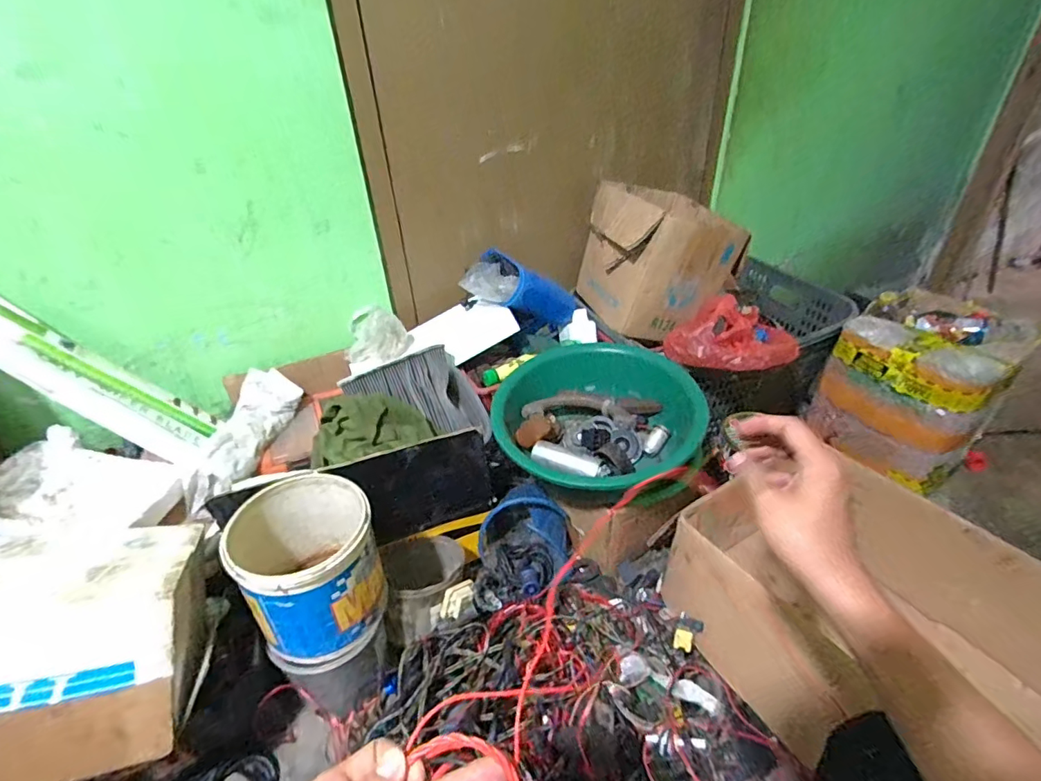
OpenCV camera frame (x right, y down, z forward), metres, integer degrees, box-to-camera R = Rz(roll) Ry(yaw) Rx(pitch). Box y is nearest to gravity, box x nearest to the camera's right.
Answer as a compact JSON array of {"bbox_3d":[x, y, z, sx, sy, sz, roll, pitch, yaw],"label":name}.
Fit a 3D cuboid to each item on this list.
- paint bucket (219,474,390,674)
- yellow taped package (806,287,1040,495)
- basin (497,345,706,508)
[{"bbox_3d":[-0.296,0.253,0.720,0.181,0.185,0.181,-23,40,-24],"label":"paint bucket"},{"bbox_3d":[0.862,-0.024,1.094,0.341,0.273,0.279,-27,41,-28],"label":"yellow taped package"},{"bbox_3d":[0.143,0.036,0.953,0.352,0.141,0.352,-3,36,2],"label":"basin"}]

